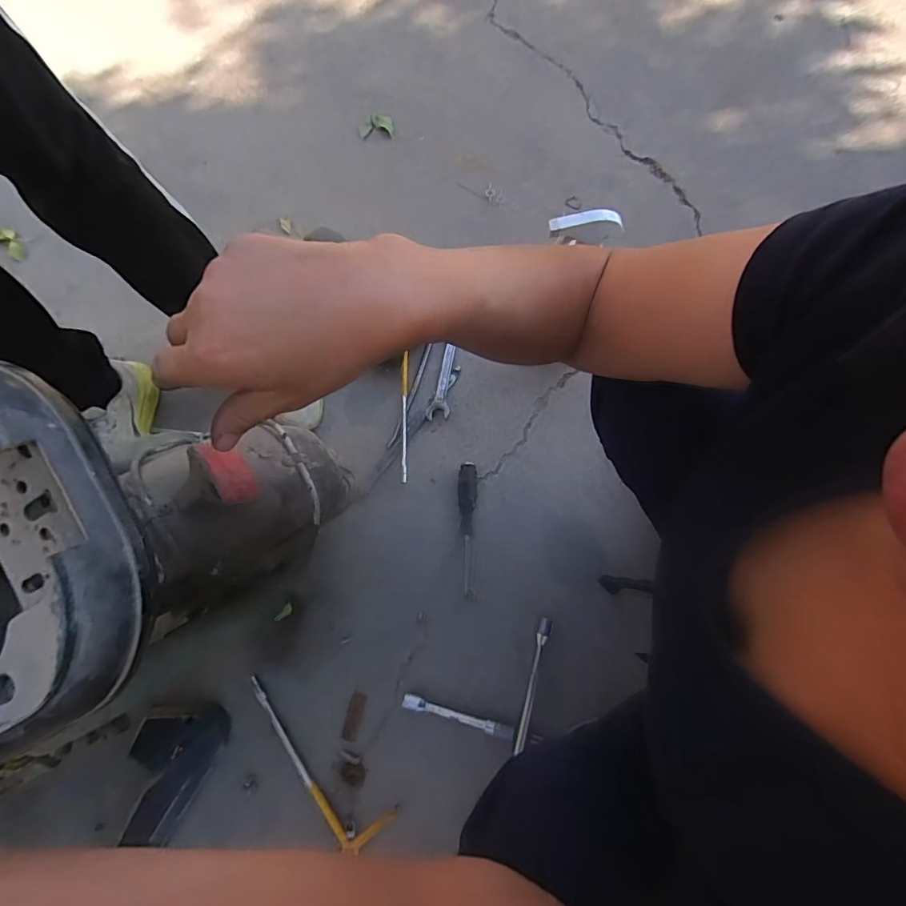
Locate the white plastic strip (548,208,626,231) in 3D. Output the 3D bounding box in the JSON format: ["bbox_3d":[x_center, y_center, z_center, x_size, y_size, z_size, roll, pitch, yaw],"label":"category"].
[{"bbox_3d":[0.154,-0.269,0.539,0.087,0.014,0.018,-4,74,6],"label":"white plastic strip"}]

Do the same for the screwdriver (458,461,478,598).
[{"bbox_3d":[0.020,0.117,0.743,0.030,0.030,0.208,1,75,8],"label":"screwdriver"}]

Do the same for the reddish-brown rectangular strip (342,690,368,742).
[{"bbox_3d":[-0.149,0.399,0.706,0.024,0.004,0.066,10,76,10],"label":"reddish-brown rectangular strip"}]

